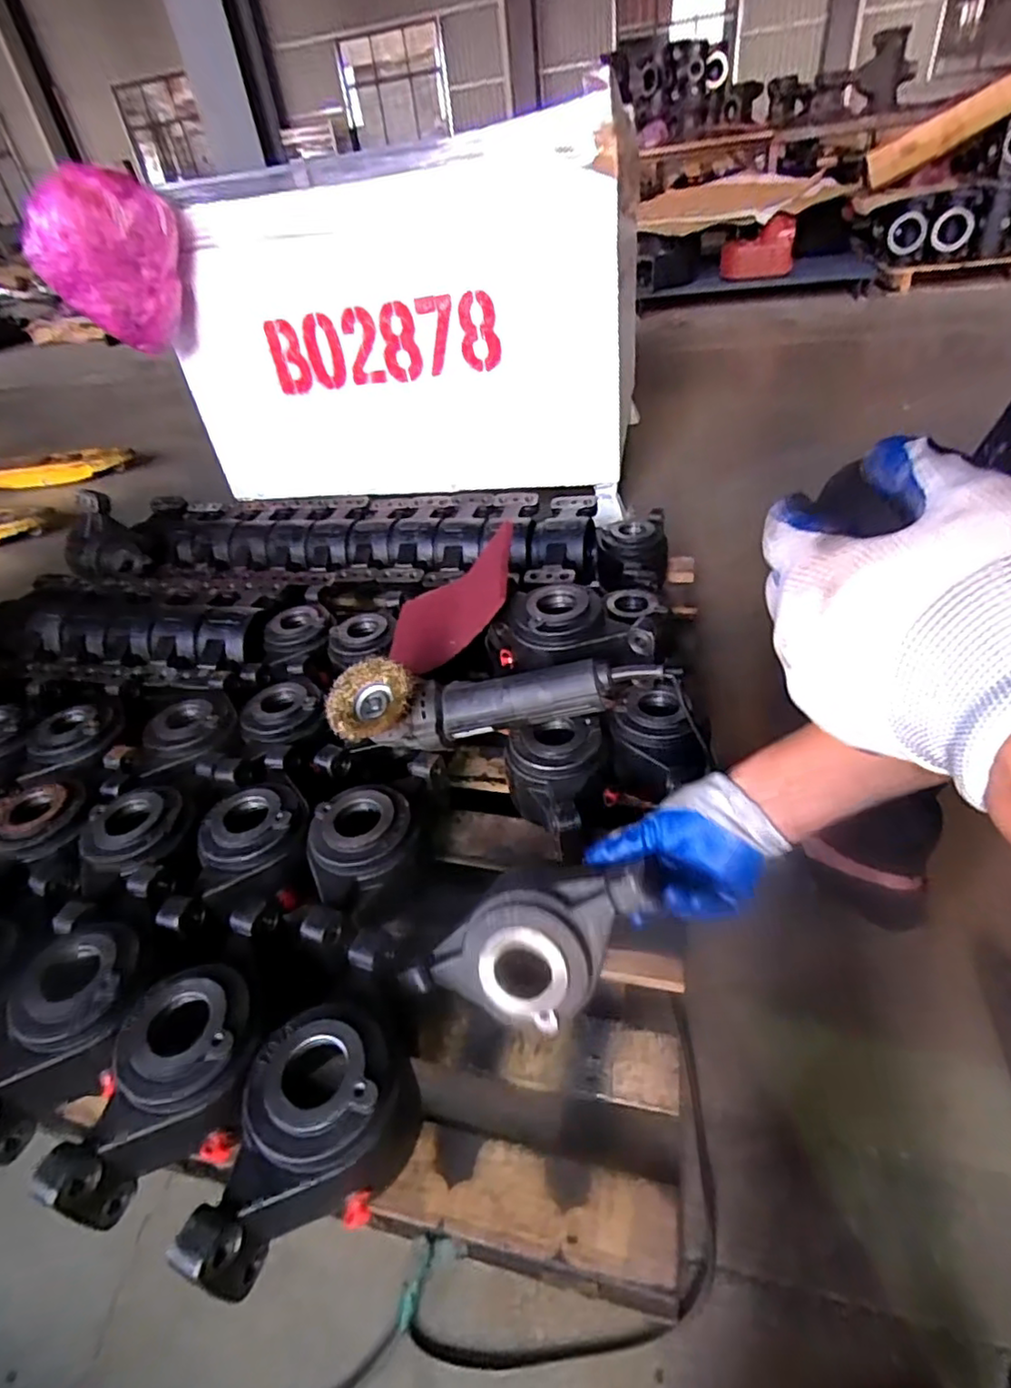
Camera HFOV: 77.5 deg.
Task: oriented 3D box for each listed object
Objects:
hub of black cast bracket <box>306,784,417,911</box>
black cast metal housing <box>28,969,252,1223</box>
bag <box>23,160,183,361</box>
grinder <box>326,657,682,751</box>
[{"bbox_3d":[-0.136,0.147,0.611,0.116,0.044,0.116,-1,50,1],"label":"hub of black cast bracket"},{"bbox_3d":[-0.259,0.294,0.483,0.152,0.084,0.112,-23,41,-19],"label":"black cast metal housing"},{"bbox_3d":[-0.740,-0.811,1.197,0.243,0.269,0.129,-13,38,-7],"label":"bag"},{"bbox_3d":[-0.014,0.004,0.671,0.341,0.086,0.077,-9,38,-2],"label":"grinder"}]

